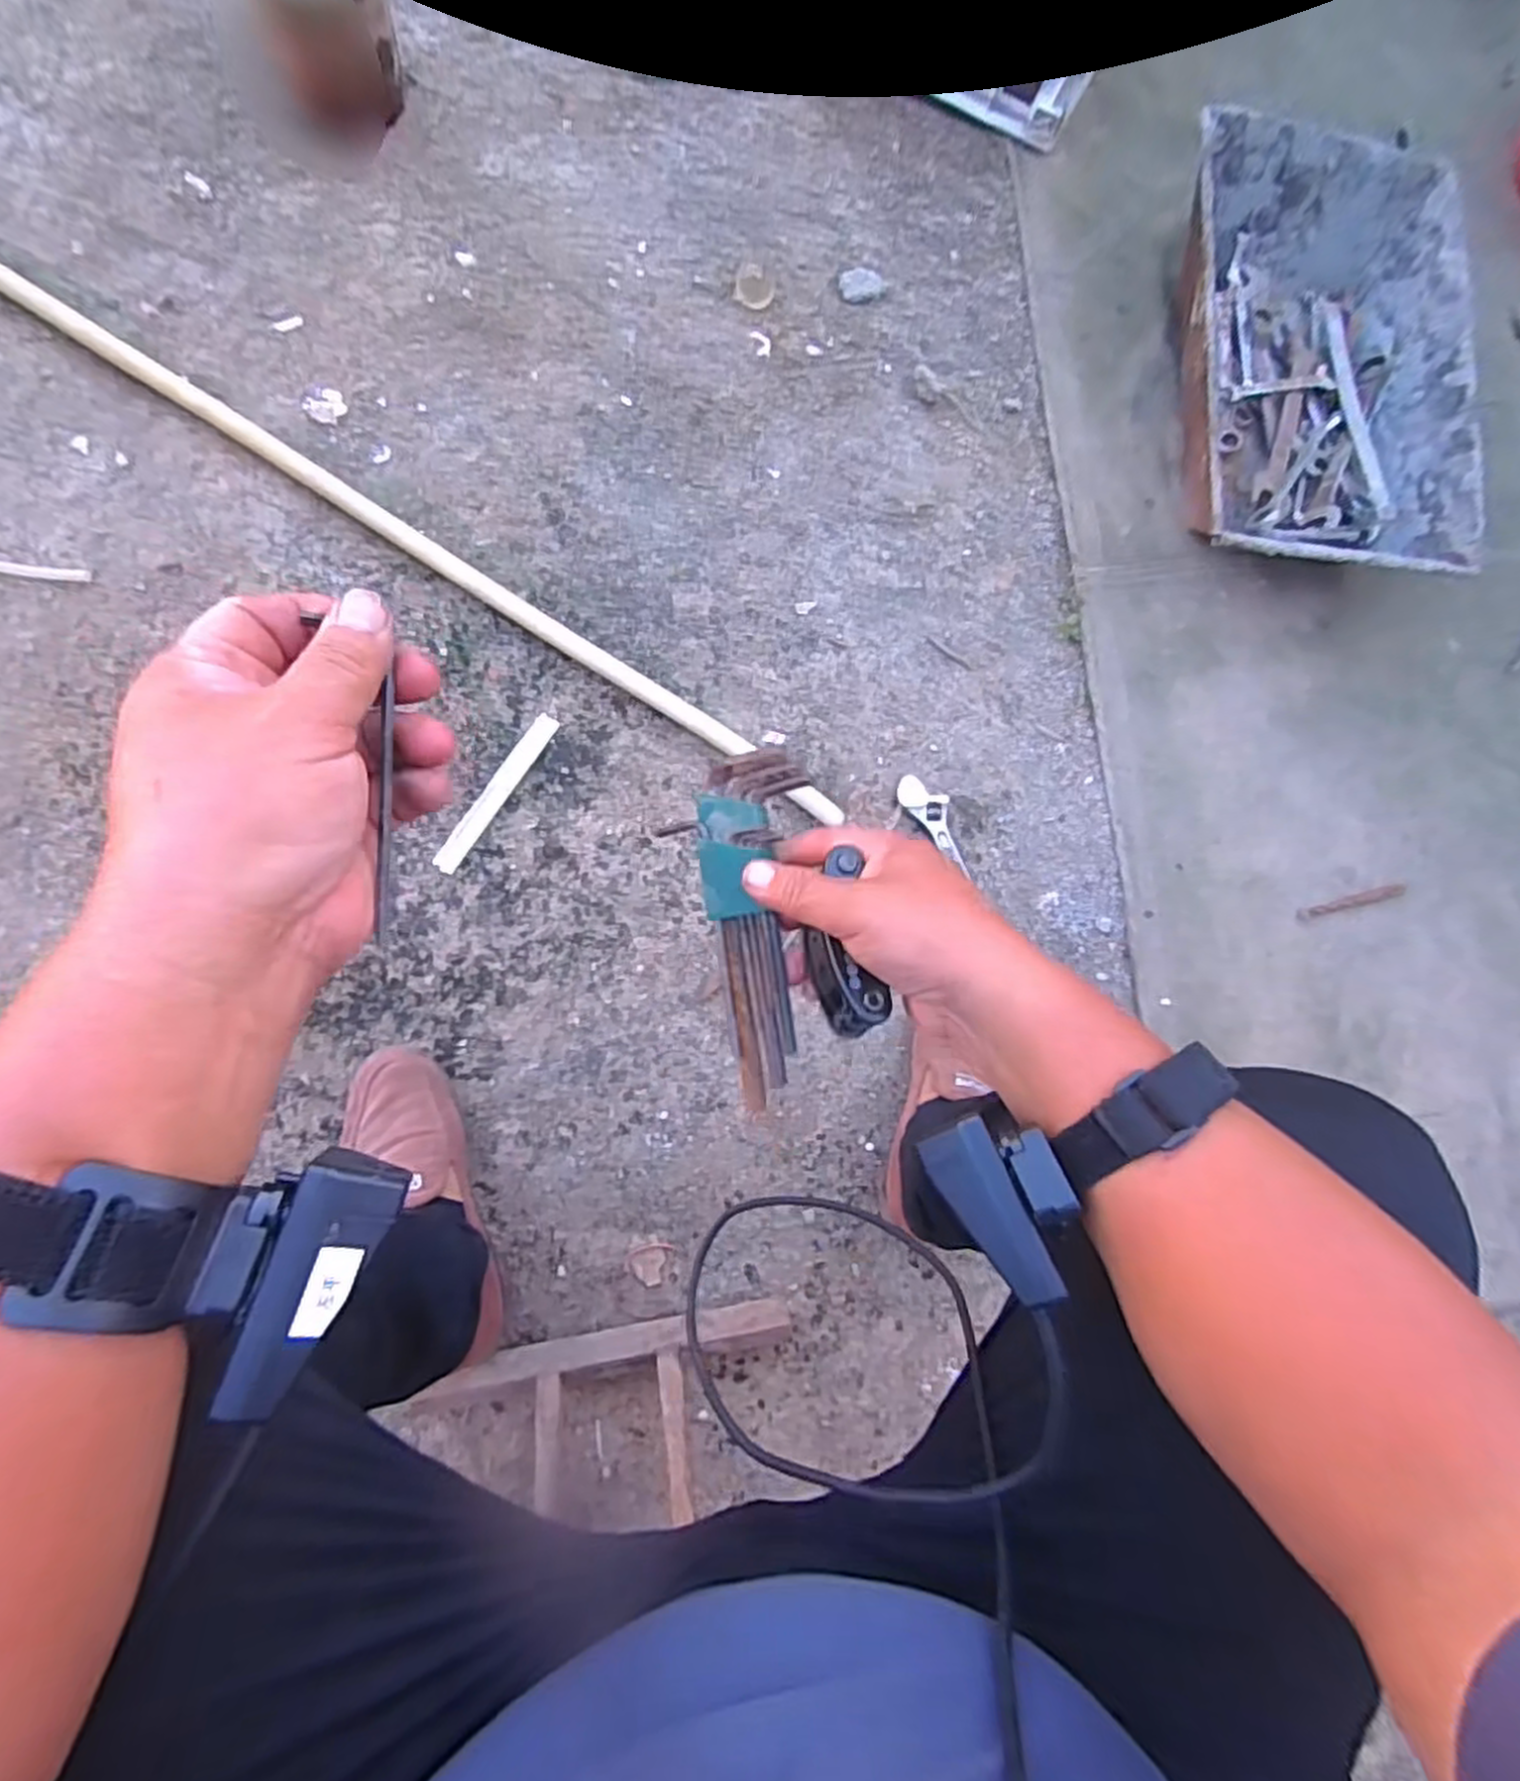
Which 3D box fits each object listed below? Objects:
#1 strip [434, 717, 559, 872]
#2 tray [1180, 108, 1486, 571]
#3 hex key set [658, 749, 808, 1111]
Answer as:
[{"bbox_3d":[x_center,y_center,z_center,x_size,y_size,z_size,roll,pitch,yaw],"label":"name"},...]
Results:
[{"bbox_3d":[-0.245,-0.091,0.737,0.022,0.005,0.172,34,81,-6],"label":"strip"},{"bbox_3d":[0.558,-0.529,0.812,0.294,0.117,0.434,4,89,-8],"label":"tray"},{"bbox_3d":[-0.007,0.020,0.401,0.058,0.025,0.176,-4,89,-6],"label":"hex key set"}]

